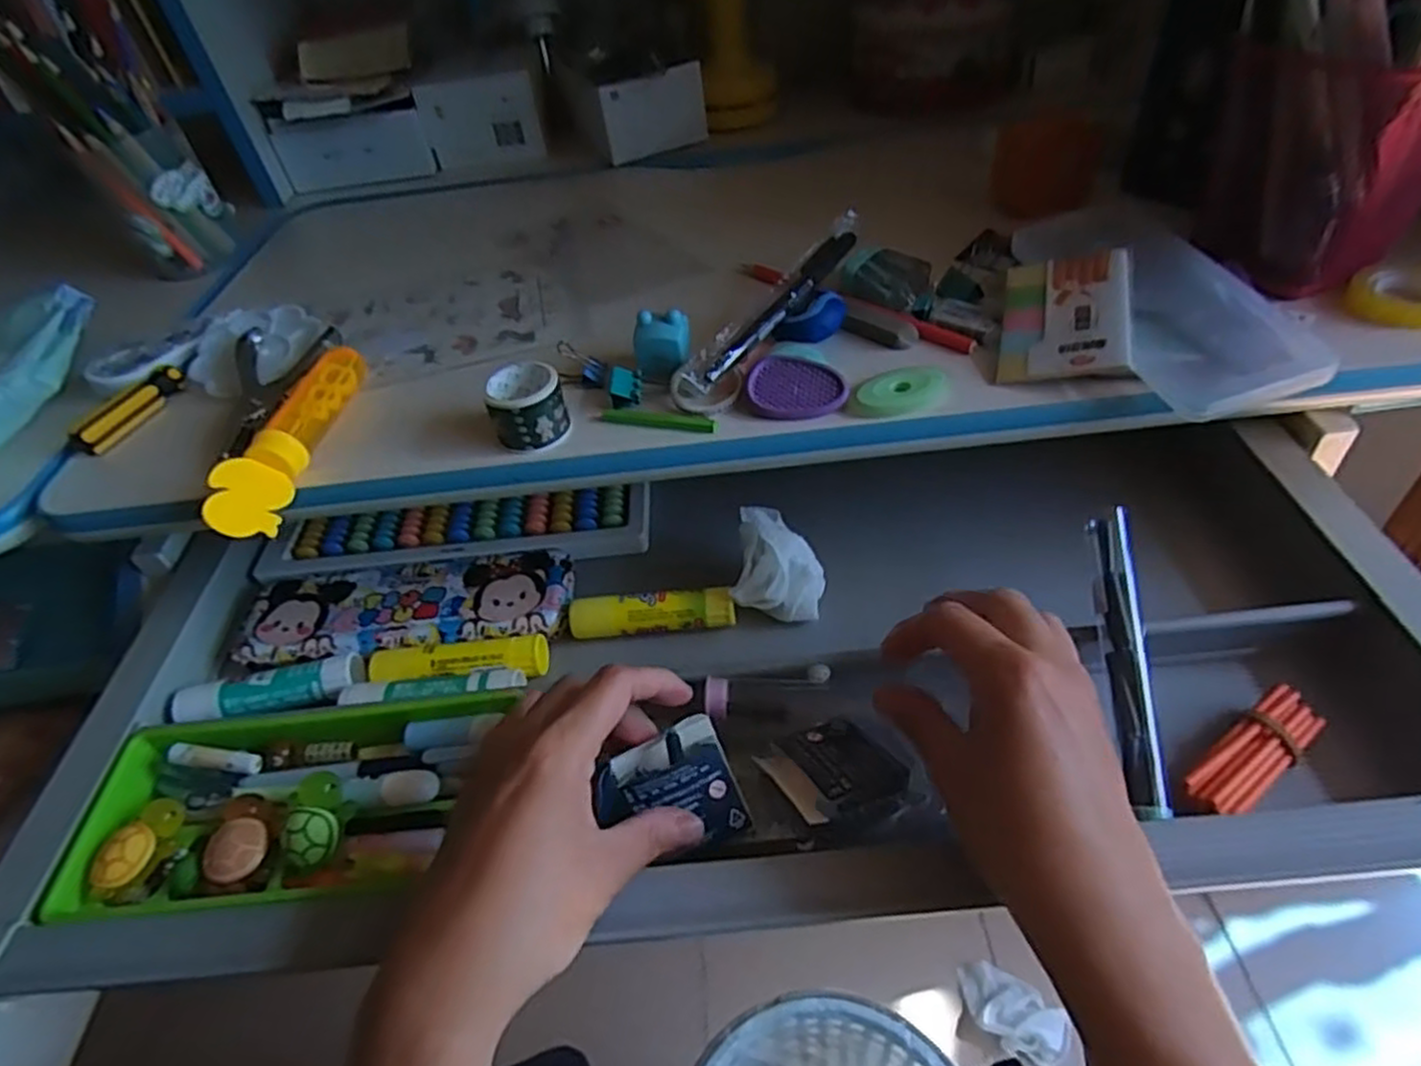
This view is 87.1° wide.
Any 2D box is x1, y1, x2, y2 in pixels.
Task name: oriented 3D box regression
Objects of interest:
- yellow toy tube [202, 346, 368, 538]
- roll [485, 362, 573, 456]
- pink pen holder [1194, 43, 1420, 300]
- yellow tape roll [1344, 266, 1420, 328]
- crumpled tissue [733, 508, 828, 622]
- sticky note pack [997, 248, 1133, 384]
[{"bbox_3d":[-0.212,-0.051,0.380,0.022,0.023,0.134,-2,45,6],"label":"yellow toy tube"},{"bbox_3d":[-0.091,-0.063,0.372,0.036,0.031,0.039,-18,46,-10],"label":"roll"},{"bbox_3d":[0.306,-0.183,0.371,0.074,0.100,0.087,-19,46,-11],"label":"pink pen holder"},{"bbox_3d":[0.349,-0.119,0.376,0.047,0.015,0.047,-4,45,4],"label":"yellow tape roll"},{"bbox_3d":[0.040,0.014,0.421,0.048,0.052,0.049,5,46,13],"label":"crumpled tissue"},{"bbox_3d":[0.176,-0.107,0.373,0.058,0.011,0.079,-3,57,27],"label":"sticky note pack"}]

